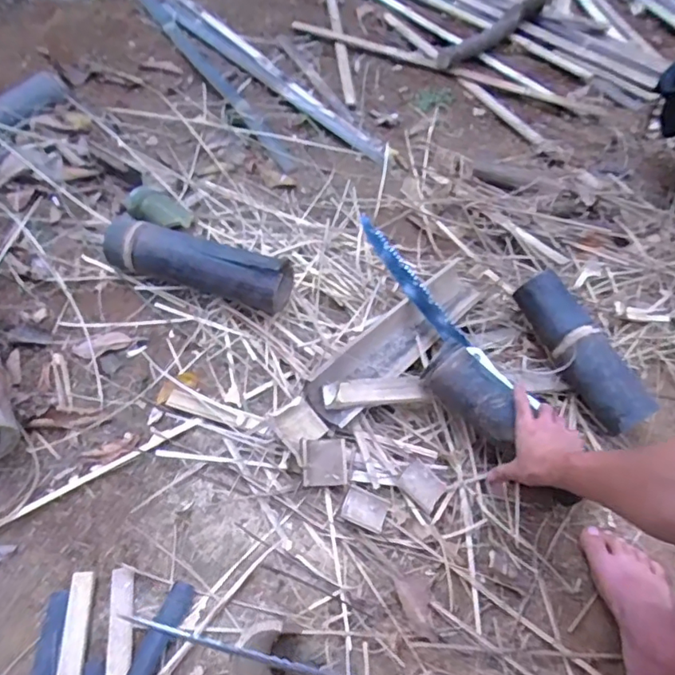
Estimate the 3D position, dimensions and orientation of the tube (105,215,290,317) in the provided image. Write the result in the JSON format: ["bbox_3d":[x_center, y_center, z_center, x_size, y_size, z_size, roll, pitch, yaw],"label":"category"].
[{"bbox_3d":[-0.235,-0.117,0.924,0.322,0.092,0.081,14,53,9],"label":"tube"}]

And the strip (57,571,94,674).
[{"bbox_3d":[-0.289,0.362,0.595,0.025,0.007,0.207,-3,50,-9],"label":"strip"}]

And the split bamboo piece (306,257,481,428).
[{"bbox_3d":[0.108,-0.009,0.893,0.096,0.058,0.413,38,55,21],"label":"split bamboo piece"}]

